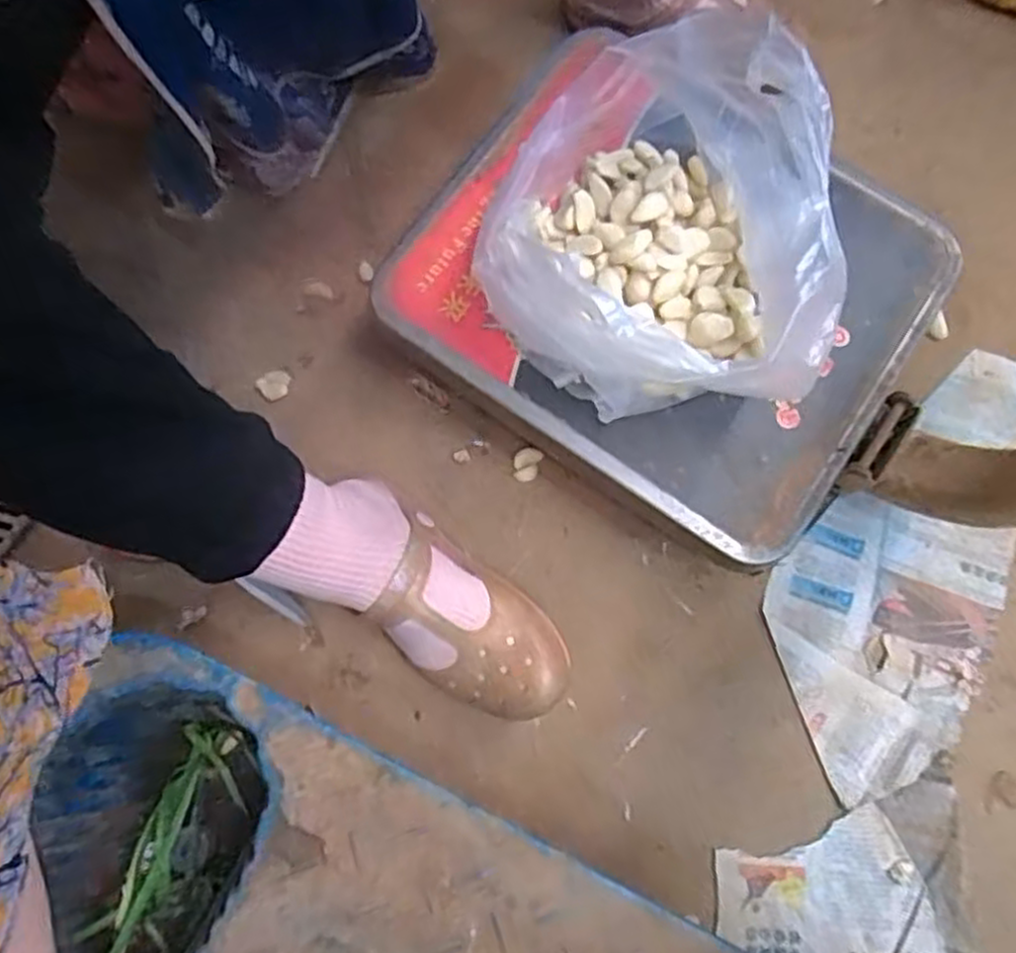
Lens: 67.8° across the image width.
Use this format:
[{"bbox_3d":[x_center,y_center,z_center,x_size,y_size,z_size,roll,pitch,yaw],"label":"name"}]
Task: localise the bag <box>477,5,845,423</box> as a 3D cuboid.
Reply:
[{"bbox_3d":[0.083,-0.164,0.473,0.194,0.110,0.250,1,76,2],"label":"bag"}]

